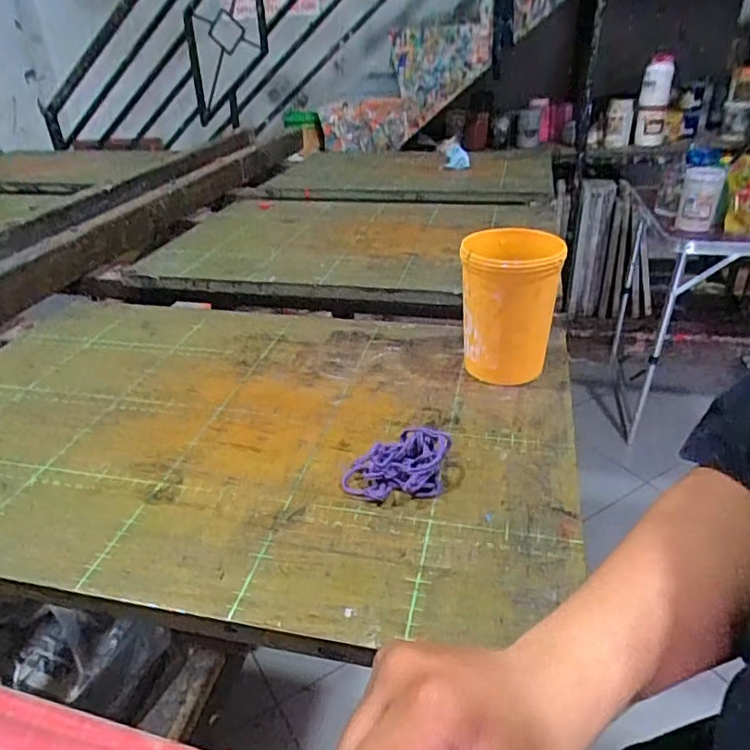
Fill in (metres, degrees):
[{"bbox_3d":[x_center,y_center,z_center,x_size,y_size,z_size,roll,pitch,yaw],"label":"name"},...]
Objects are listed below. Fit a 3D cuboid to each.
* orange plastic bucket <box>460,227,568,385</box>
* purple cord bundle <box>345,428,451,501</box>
[{"bbox_3d":[0.122,-0.061,0.545,0.084,0.124,0.096,3,31,10],"label":"orange plastic bucket"},{"bbox_3d":[0.016,0.063,0.432,0.071,0.029,0.053,3,31,9],"label":"purple cord bundle"}]

